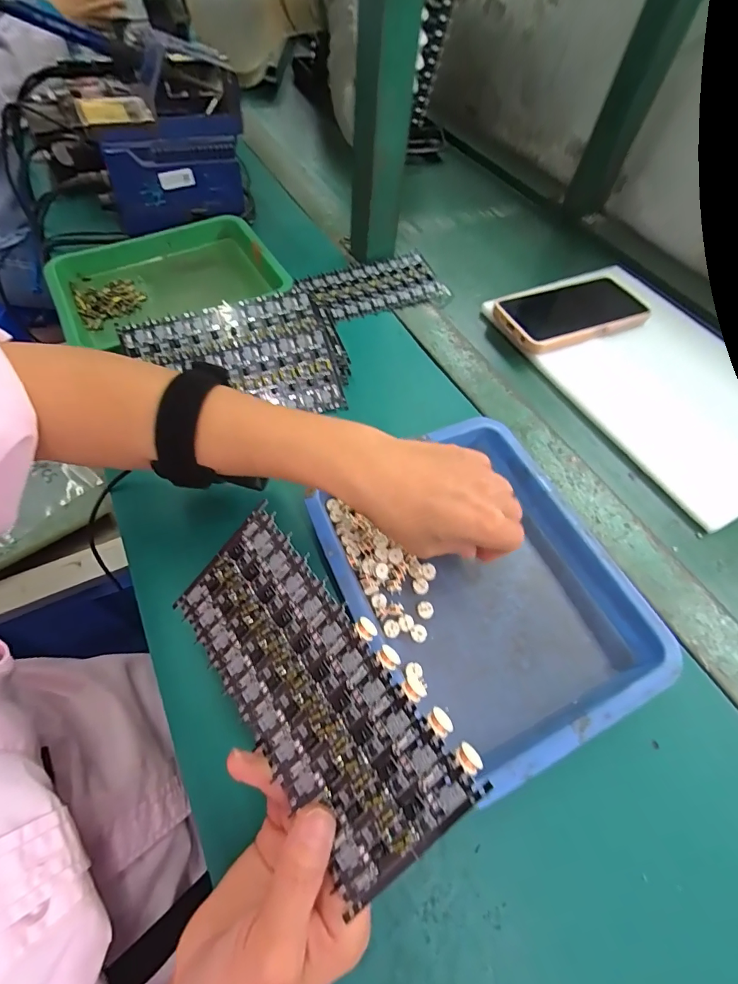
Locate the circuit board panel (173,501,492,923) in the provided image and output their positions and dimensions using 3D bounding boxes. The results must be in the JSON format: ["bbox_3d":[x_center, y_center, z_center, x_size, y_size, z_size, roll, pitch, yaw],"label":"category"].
[{"bbox_3d":[-0.032,0.087,0.198,0.075,0.004,0.160,-48,63,8],"label":"circuit board panel"}]

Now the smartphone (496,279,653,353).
[{"bbox_3d":[0.221,-0.195,0.463,0.165,0.011,0.081,-19,60,-17],"label":"smartphone"}]

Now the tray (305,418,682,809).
[{"bbox_3d":[0.076,0.055,0.287,0.175,0.025,0.209,-22,62,-18],"label":"tray"}]

